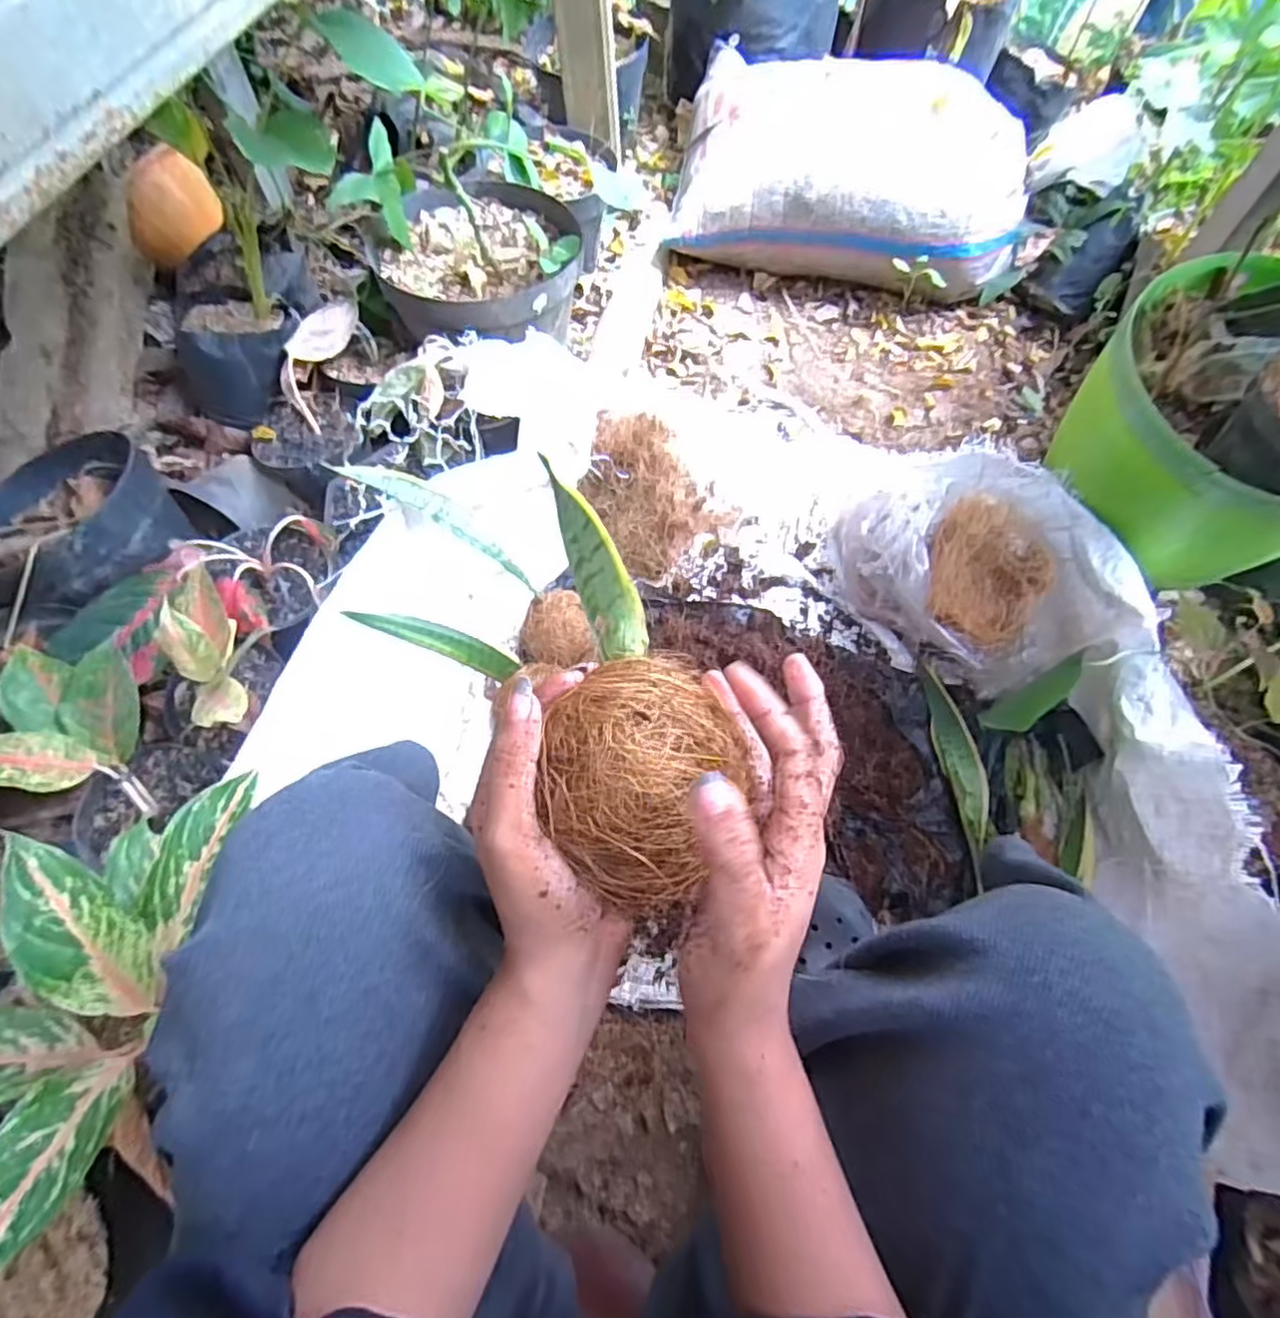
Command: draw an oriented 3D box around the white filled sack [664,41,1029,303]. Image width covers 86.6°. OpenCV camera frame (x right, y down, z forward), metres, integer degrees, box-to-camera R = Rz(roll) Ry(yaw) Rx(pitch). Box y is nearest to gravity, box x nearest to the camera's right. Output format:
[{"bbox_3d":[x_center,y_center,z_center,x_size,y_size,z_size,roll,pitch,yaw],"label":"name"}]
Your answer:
[{"bbox_3d":[0.363,-0.845,1.179,0.561,0.235,0.405,9,64,4],"label":"white filled sack"}]

